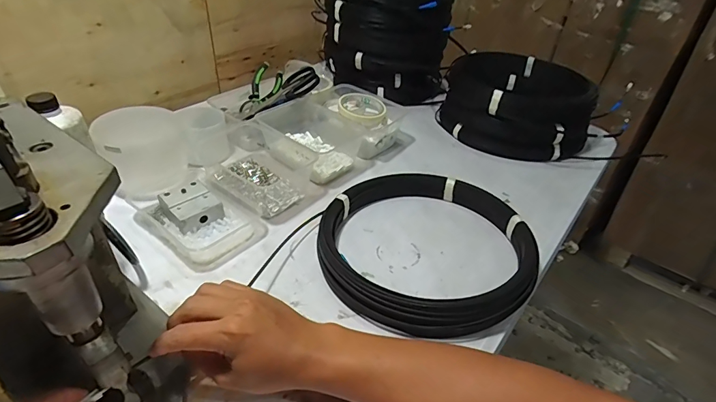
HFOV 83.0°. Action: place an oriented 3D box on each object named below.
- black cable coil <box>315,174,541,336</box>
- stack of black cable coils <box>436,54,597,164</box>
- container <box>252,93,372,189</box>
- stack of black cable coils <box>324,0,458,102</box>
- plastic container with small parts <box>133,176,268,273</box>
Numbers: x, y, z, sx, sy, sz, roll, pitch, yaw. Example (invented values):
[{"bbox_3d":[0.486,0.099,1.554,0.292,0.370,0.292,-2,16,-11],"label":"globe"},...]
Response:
[{"bbox_3d":[0.085,0.054,0.538,0.278,0.045,0.262,2,36,-2],"label":"black cable coil"},{"bbox_3d":[0.321,-0.200,0.833,0.276,0.125,0.271,15,38,15],"label":"stack of black cable coils"},{"bbox_3d":[-0.092,-0.113,0.728,0.213,0.073,0.135,29,43,30],"label":"container"},{"bbox_3d":[0.068,-0.380,0.934,0.272,0.220,0.277,6,36,3],"label":"stack of black cable coils"},{"bbox_3d":[-0.223,0.020,0.575,0.164,0.038,0.121,26,42,28],"label":"plastic container with small parts"}]

